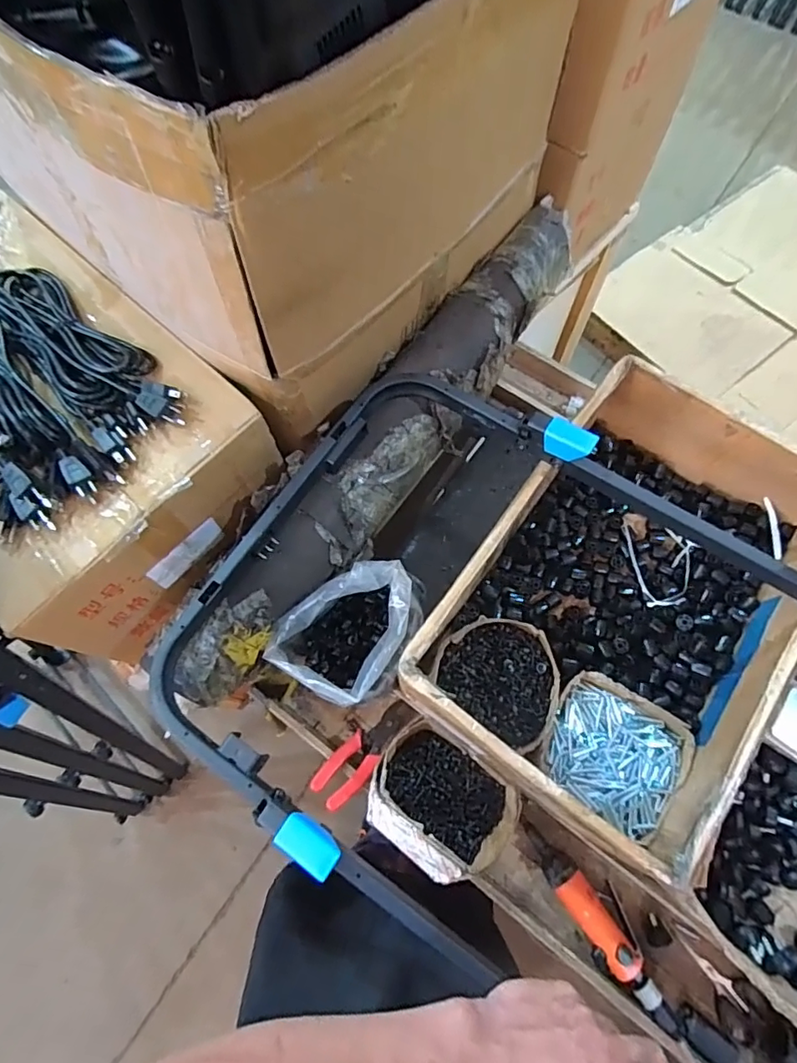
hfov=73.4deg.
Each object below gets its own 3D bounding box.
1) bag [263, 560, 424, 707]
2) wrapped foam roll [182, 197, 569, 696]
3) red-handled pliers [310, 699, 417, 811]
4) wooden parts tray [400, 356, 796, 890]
[{"bbox_3d":[-0.052,0.127,0.671,0.130,0.123,0.182,41,75,15],"label":"bag"},{"bbox_3d":[0.000,-0.146,0.689,0.133,0.093,0.793,33,73,13],"label":"wrapped foam roll"},{"bbox_3d":[-0.042,0.293,0.718,0.051,0.028,0.161,42,61,16],"label":"red-handled pliers"},{"bbox_3d":[0.296,0.083,0.677,0.366,0.164,0.526,33,73,13],"label":"wooden parts tray"}]

